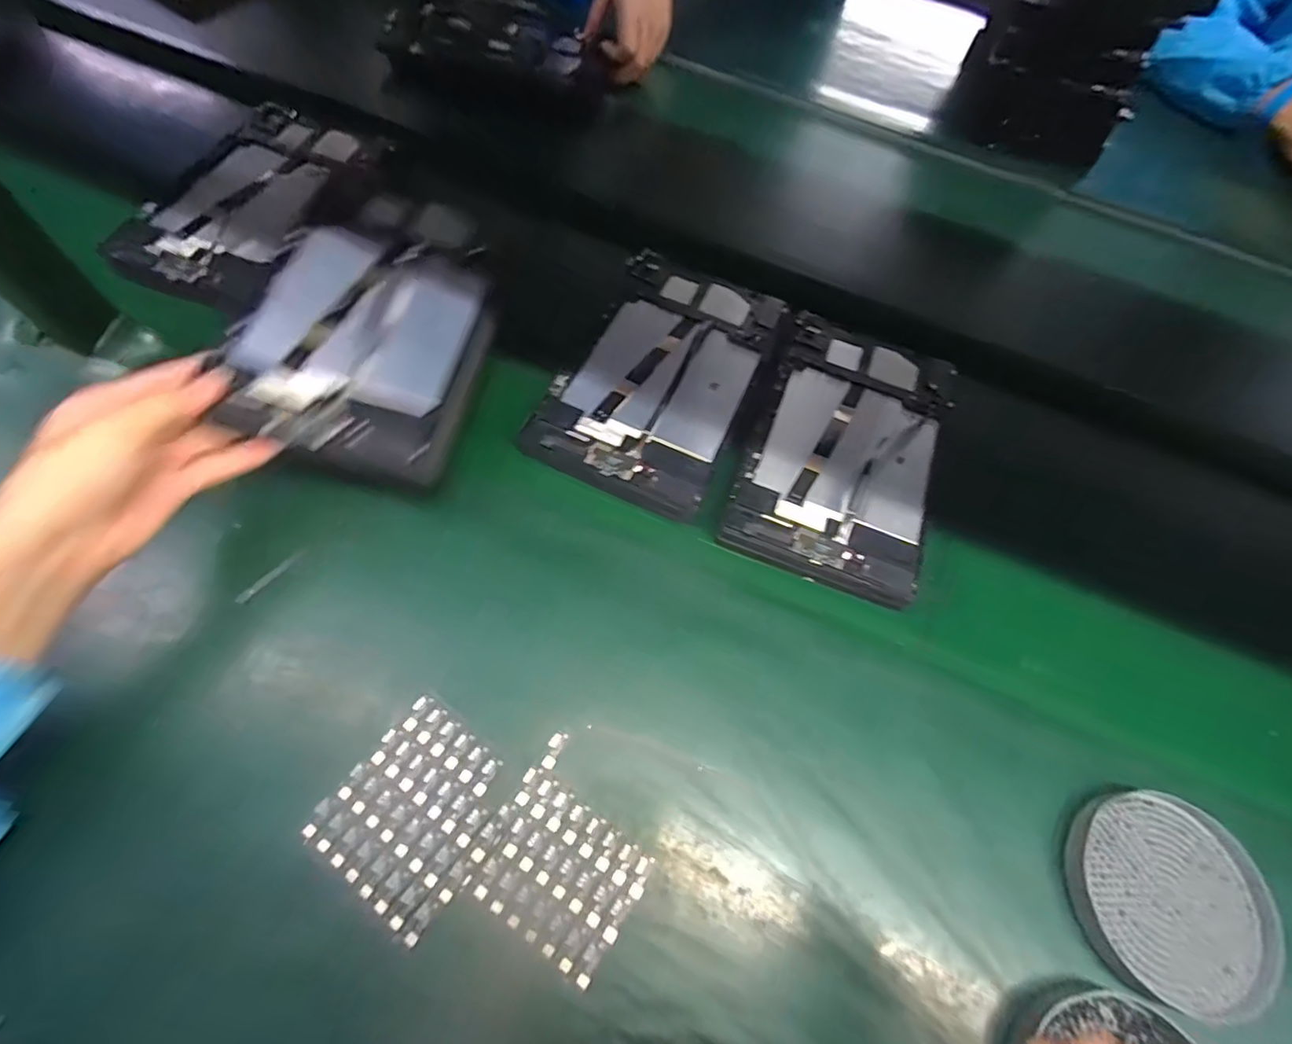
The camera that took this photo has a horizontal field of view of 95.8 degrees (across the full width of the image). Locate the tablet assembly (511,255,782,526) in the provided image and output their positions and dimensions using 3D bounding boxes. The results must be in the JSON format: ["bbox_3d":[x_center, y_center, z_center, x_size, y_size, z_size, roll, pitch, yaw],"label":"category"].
[{"bbox_3d":[0.015,-0.133,0.500,0.149,0.010,0.252,24,63,5],"label":"tablet assembly"}]

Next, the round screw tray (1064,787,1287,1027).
[{"bbox_3d":[0.322,0.229,0.358,0.120,0.013,0.113,3,64,-6],"label":"round screw tray"}]

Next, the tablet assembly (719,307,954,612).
[{"bbox_3d":[0.169,-0.066,0.480,0.148,0.008,0.250,22,63,4],"label":"tablet assembly"}]

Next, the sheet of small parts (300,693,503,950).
[{"bbox_3d":[-0.138,0.174,0.353,0.095,0.006,0.099,37,65,11],"label":"sheet of small parts"}]

